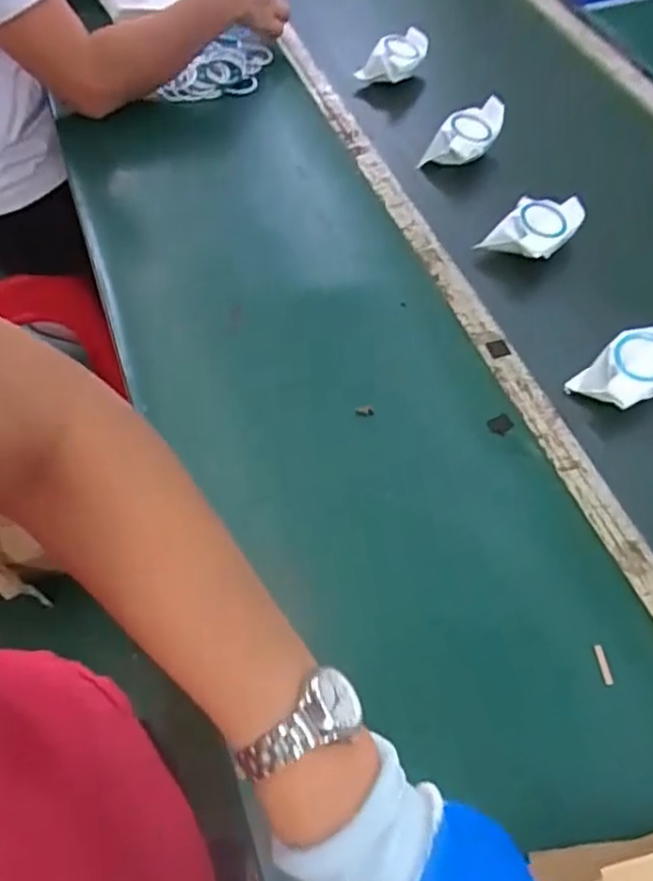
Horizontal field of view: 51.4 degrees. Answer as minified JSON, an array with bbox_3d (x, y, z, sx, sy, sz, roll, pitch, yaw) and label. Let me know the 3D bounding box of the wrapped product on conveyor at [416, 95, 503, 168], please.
[{"bbox_3d":[0.172,-0.390,0.865,0.098,0.076,0.048,13,59,7],"label":"wrapped product on conveyor"}]

